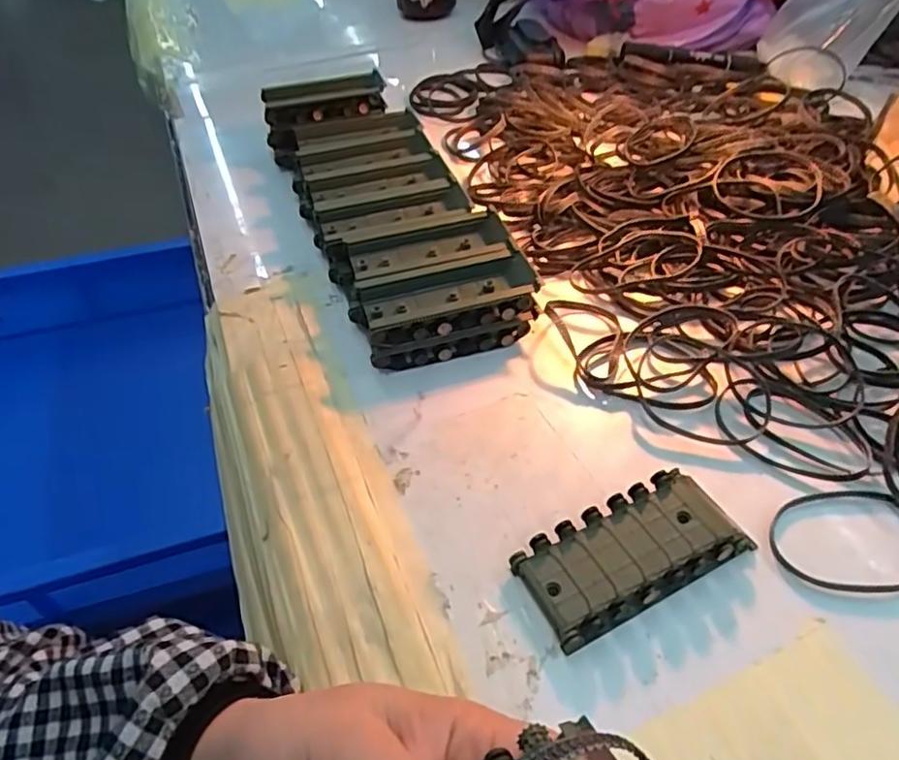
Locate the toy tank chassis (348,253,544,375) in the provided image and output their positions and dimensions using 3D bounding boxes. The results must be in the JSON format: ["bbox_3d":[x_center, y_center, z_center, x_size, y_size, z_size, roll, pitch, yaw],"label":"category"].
[{"bbox_3d":[-0.001,-0.040,0.368,0.099,0.032,0.043,-12,46,-10],"label":"toy tank chassis"}]

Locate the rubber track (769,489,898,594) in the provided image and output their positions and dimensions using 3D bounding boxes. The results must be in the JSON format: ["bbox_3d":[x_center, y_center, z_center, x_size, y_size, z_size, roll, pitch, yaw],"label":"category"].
[{"bbox_3d":[0.171,0.067,0.273,0.070,0.004,0.048,-7,45,-5],"label":"rubber track"}]

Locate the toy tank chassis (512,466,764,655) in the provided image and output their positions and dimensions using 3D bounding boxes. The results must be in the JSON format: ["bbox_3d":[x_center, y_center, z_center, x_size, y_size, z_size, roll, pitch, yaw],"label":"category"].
[{"bbox_3d":[0.075,0.072,0.267,0.089,0.016,0.043,-21,48,-18],"label":"toy tank chassis"}]

